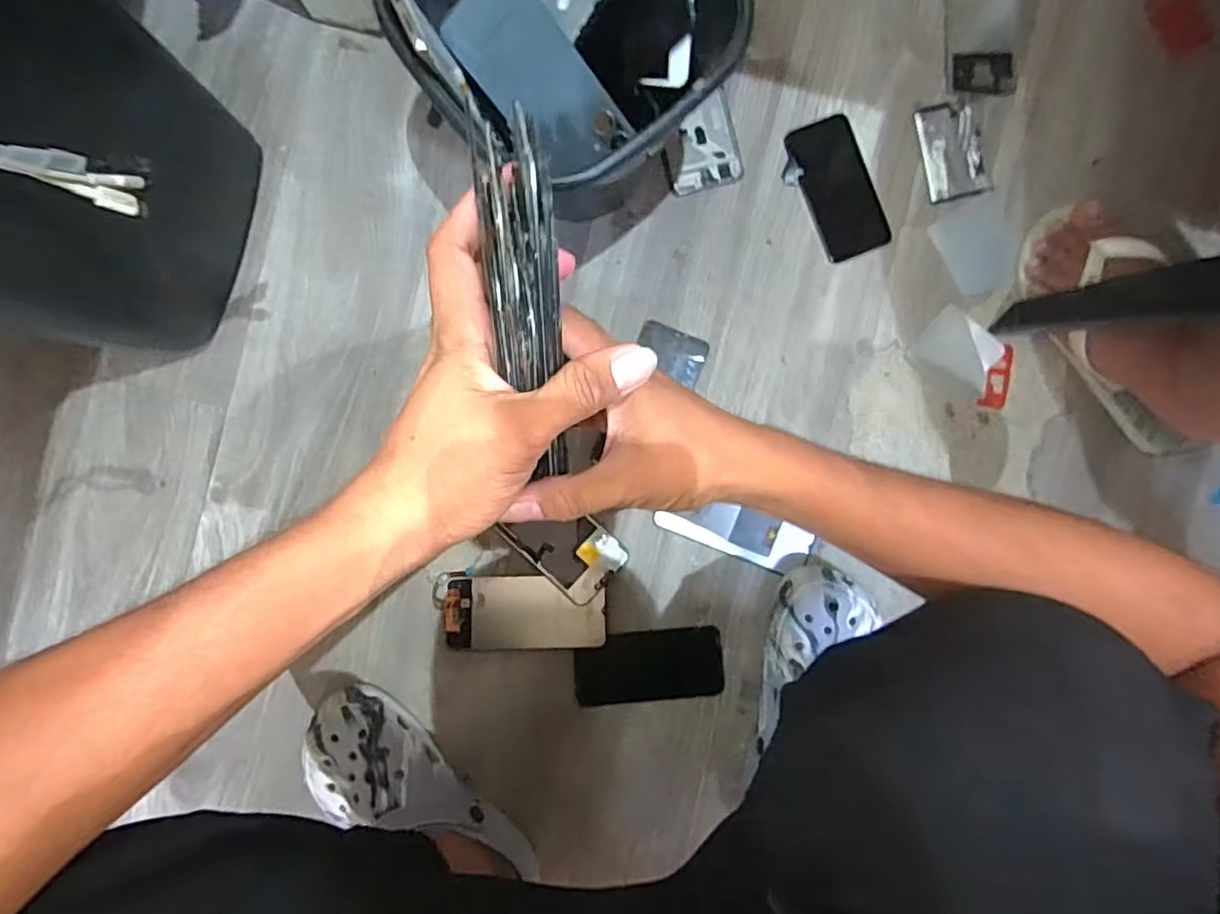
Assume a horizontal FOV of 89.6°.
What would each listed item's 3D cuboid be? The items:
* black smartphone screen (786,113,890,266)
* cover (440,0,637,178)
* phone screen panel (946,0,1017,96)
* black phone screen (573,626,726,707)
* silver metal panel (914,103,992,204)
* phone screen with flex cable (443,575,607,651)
[{"bbox_3d":[0.230,-0.271,0.622,0.072,0.013,0.138,-21,91,-1],"label":"black smartphone screen"},{"bbox_3d":[-0.055,-0.290,0.475,0.073,0.006,0.147,-31,116,27],"label":"cover"},{"bbox_3d":[0.373,-0.441,0.611,0.073,0.009,0.157,-5,91,-1],"label":"phone screen panel"},{"bbox_3d":[0.039,0.209,0.611,0.145,0.006,0.070,-4,91,-1],"label":"black phone screen"},{"bbox_3d":[0.341,-0.304,0.612,0.061,0.008,0.092,-14,91,-1],"label":"silver metal panel"},{"bbox_3d":[-0.083,0.154,0.602,0.154,0.007,0.070,-1,90,1],"label":"phone screen with flex cable"}]

